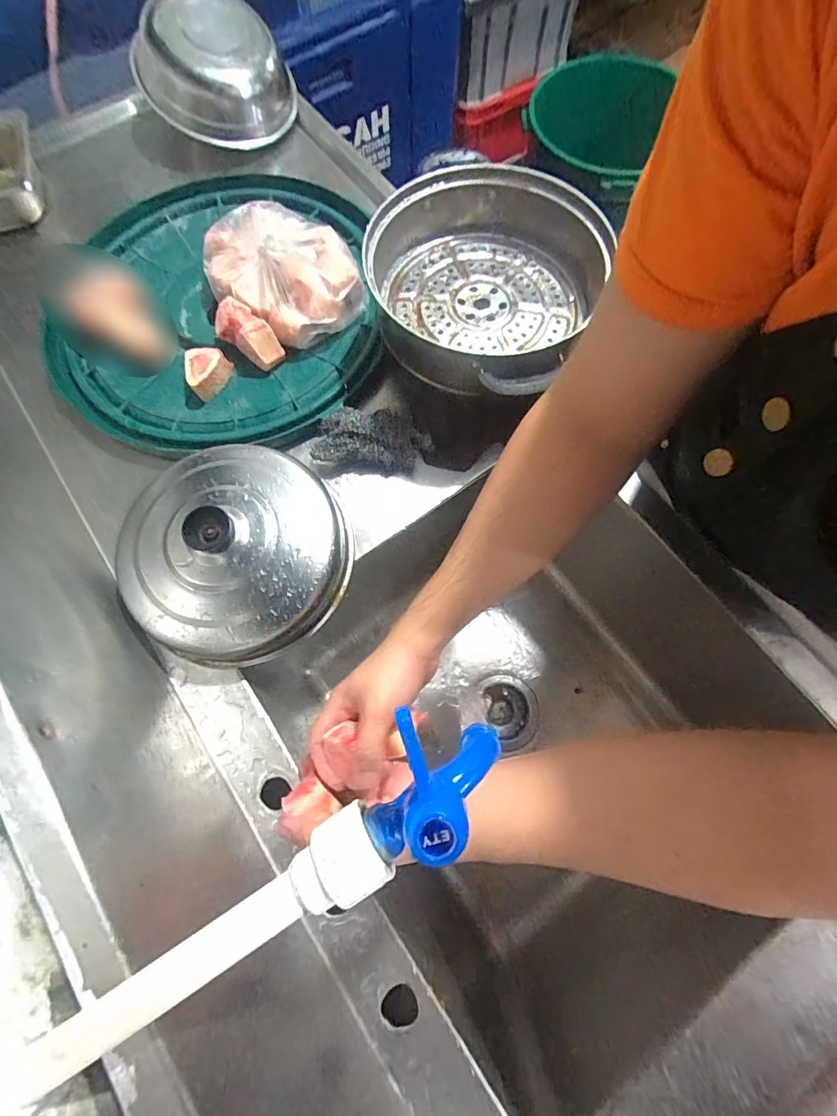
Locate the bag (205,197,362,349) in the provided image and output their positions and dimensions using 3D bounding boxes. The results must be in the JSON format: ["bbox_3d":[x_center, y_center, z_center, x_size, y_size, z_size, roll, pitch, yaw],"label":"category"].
[{"bbox_3d":[-0.160,-0.354,0.563,0.206,0.056,0.160,41,79,12],"label":"bag"}]

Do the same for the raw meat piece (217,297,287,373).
[{"bbox_3d":[-0.202,-0.266,0.540,0.084,0.040,0.046,37,78,11],"label":"raw meat piece"}]

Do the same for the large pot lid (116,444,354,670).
[{"bbox_3d":[-0.185,-0.007,0.455,0.214,0.068,0.204,-1,74,2],"label":"large pot lid"}]

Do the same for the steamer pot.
[{"bbox_3d":[0.060,-0.304,0.482,0.234,0.072,0.231,30,77,10],"label":"steamer pot"}]

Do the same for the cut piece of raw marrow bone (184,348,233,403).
[{"bbox_3d":[-0.249,-0.222,0.537,0.053,0.030,0.043,-40,76,-9],"label":"cut piece of raw marrow bone"}]

